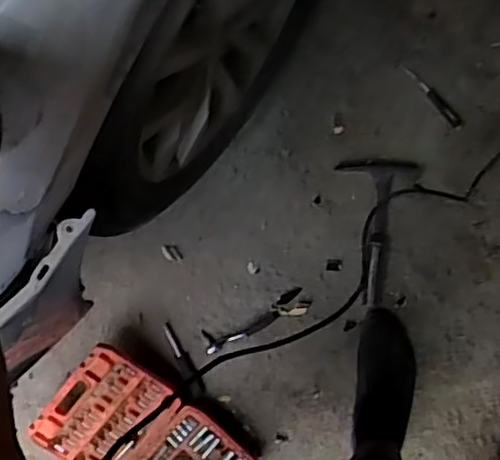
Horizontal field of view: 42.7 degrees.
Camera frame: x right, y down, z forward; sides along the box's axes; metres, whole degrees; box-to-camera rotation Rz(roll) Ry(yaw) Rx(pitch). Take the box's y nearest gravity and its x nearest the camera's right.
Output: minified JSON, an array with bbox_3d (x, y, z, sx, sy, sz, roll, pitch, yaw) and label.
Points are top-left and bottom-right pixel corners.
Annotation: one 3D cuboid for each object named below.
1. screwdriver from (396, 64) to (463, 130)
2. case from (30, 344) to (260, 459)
[{"bbox_3d":[0.337,-0.251,1.190,0.025,0.022,0.159,-41,88,3],"label":"screwdriver"},{"bbox_3d":[-0.195,0.417,1.209,0.394,0.053,0.247,39,92,3],"label":"case"}]

